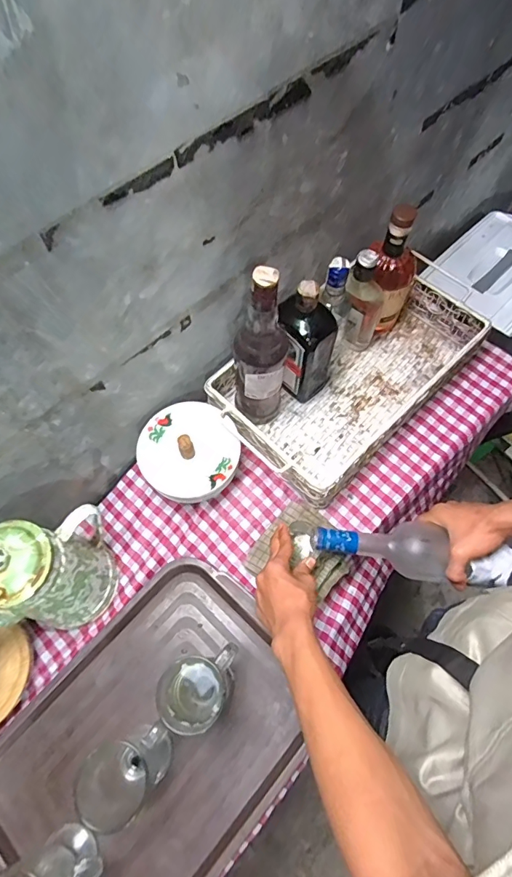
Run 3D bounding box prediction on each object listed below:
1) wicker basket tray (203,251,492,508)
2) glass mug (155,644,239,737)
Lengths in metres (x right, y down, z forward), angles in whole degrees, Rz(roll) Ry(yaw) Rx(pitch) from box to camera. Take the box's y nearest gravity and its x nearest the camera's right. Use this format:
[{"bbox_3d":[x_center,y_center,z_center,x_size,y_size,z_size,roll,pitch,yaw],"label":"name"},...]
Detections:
[{"bbox_3d":[0.148,-0.112,0.727,0.437,0.081,0.256,-42,71,-16],"label":"wicker basket tray"},{"bbox_3d":[-0.062,0.300,0.546,0.064,0.143,0.094,25,68,13],"label":"glass mug"}]

